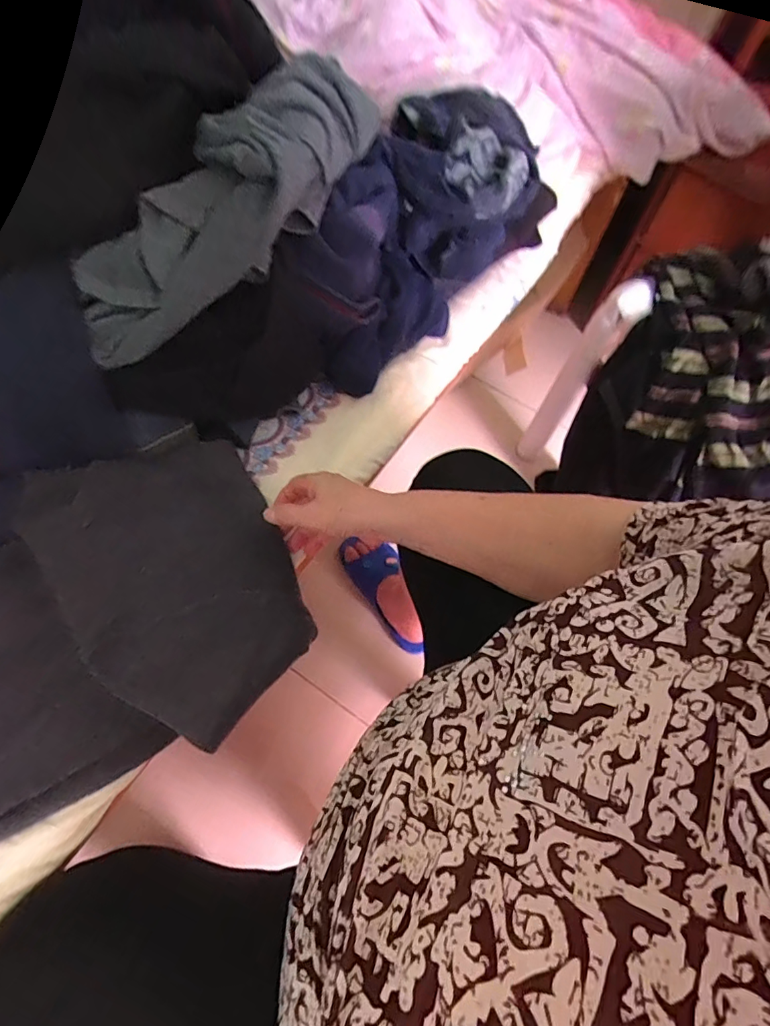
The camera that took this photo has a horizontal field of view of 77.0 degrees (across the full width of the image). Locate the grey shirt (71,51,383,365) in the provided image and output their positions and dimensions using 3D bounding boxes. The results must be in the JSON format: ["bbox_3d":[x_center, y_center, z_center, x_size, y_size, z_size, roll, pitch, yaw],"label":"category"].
[{"bbox_3d":[-0.153,-0.280,0.476,0.374,0.111,0.107,-39,70,8],"label":"grey shirt"}]

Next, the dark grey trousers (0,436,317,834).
[{"bbox_3d":[-0.299,0.103,0.461,0.410,0.057,0.289,-23,68,-13],"label":"dark grey trousers"}]

